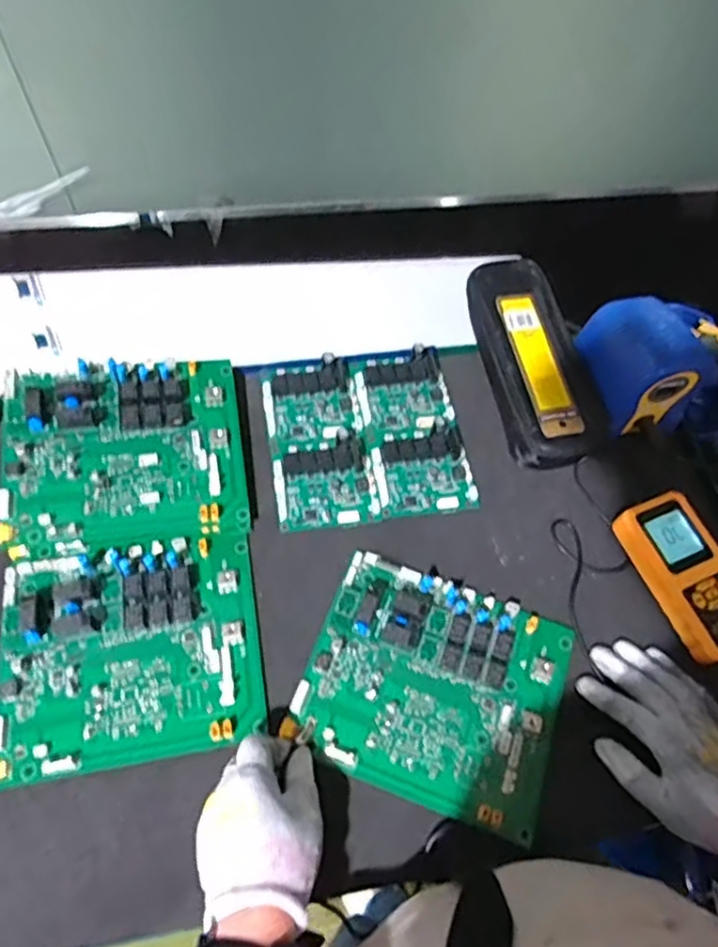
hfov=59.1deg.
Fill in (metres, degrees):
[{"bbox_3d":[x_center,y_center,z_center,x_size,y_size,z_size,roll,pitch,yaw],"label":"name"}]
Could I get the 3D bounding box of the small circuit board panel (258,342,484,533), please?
[{"bbox_3d":[0.007,-0.039,0.617,0.185,0.019,0.178,-7,63,-7],"label":"small circuit board panel"}]

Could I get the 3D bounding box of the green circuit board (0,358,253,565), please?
[{"bbox_3d":[-0.209,-0.020,0.572,0.202,0.034,0.171,-5,71,-15],"label":"green circuit board"}]

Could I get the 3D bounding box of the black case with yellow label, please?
[{"bbox_3d":[0.176,-0.116,0.645,0.093,0.050,0.224,-10,64,-8],"label":"black case with yellow label"}]

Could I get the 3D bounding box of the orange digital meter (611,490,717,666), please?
[{"bbox_3d":[0.295,0.088,0.560,0.075,0.024,0.141,-20,66,-13],"label":"orange digital meter"}]

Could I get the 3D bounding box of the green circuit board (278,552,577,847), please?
[{"bbox_3d":[0.063,0.167,0.505,0.199,0.025,0.171,20,63,7],"label":"green circuit board"}]

